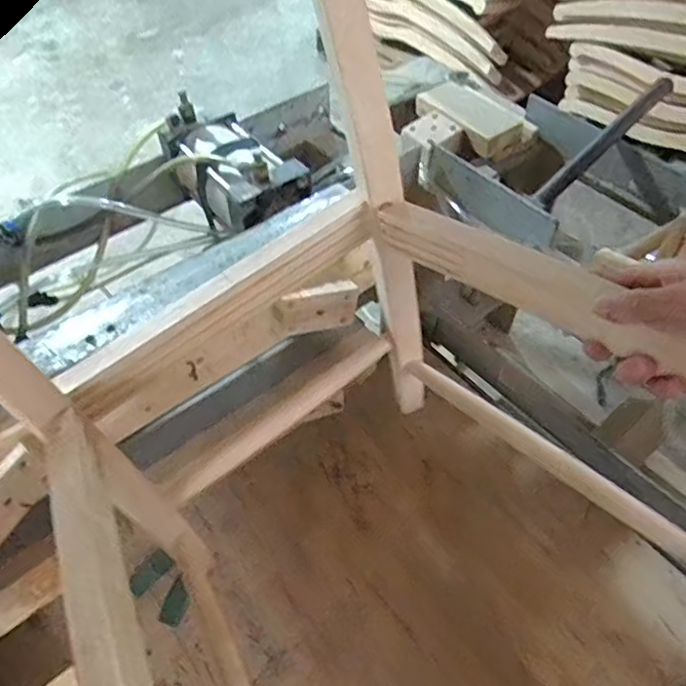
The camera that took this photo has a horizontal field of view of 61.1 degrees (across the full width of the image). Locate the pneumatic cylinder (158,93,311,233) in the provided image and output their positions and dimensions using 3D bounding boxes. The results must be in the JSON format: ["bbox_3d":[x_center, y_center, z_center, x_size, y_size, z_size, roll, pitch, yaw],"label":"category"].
[{"bbox_3d":[-0.152,-0.234,0.815,0.118,0.121,0.224,-37,60,-25],"label":"pneumatic cylinder"}]

